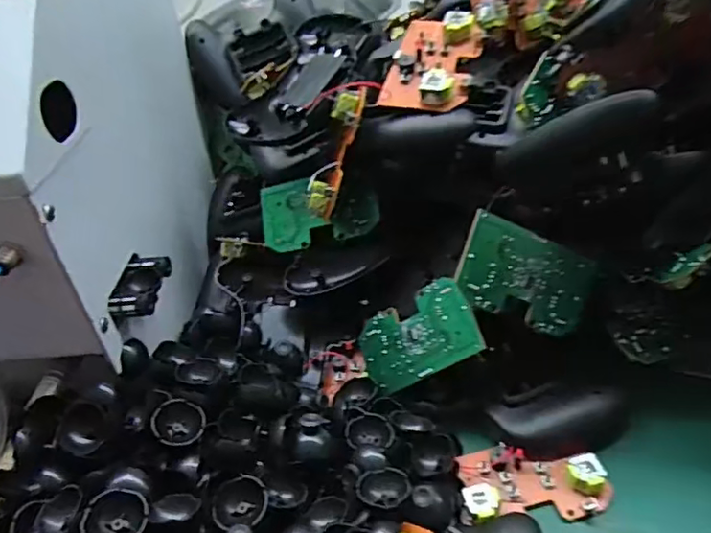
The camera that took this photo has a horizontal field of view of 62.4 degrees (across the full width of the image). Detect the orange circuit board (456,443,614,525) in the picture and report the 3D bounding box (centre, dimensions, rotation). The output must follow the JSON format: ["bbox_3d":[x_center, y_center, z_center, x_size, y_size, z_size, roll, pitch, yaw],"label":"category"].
[{"bbox_3d":[0.103,0.126,0.347,0.084,0.016,0.046,-8,37,0],"label":"orange circuit board"}]

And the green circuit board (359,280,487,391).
[{"bbox_3d":[0.040,0.046,0.392,0.090,0.005,0.054,-33,59,30],"label":"green circuit board"}]

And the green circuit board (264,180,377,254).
[{"bbox_3d":[-0.029,-0.043,0.446,0.089,0.008,0.054,-14,75,14],"label":"green circuit board"}]

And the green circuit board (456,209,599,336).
[{"bbox_3d":[0.106,0.007,0.364,0.093,0.055,0.004,21,-8,-18],"label":"green circuit board"}]

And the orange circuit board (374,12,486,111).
[{"bbox_3d":[0.053,-0.139,0.392,0.054,0.015,0.084,10,60,17],"label":"orange circuit board"}]

